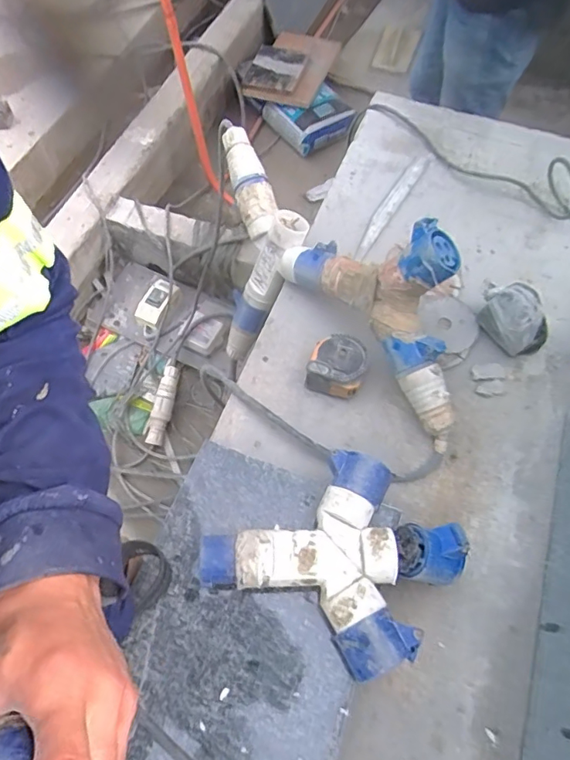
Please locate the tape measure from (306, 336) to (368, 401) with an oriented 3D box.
[{"bbox_3d":[0.062,-0.017,0.596,0.063,0.041,0.063,16,63,8],"label":"tape measure"}]

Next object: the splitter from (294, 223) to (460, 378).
[{"bbox_3d":[0.103,-0.118,0.576,0.083,0.151,0.227,-33,68,-18],"label":"splitter"}]

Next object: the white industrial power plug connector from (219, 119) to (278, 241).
[{"bbox_3d":[-0.054,-0.281,0.699,0.049,0.049,0.176,-17,82,-11],"label":"white industrial power plug connector"}]

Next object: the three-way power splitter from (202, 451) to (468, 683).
[{"bbox_3d":[0.046,0.163,0.461,0.190,0.055,0.178,36,68,17],"label":"three-way power splitter"}]

